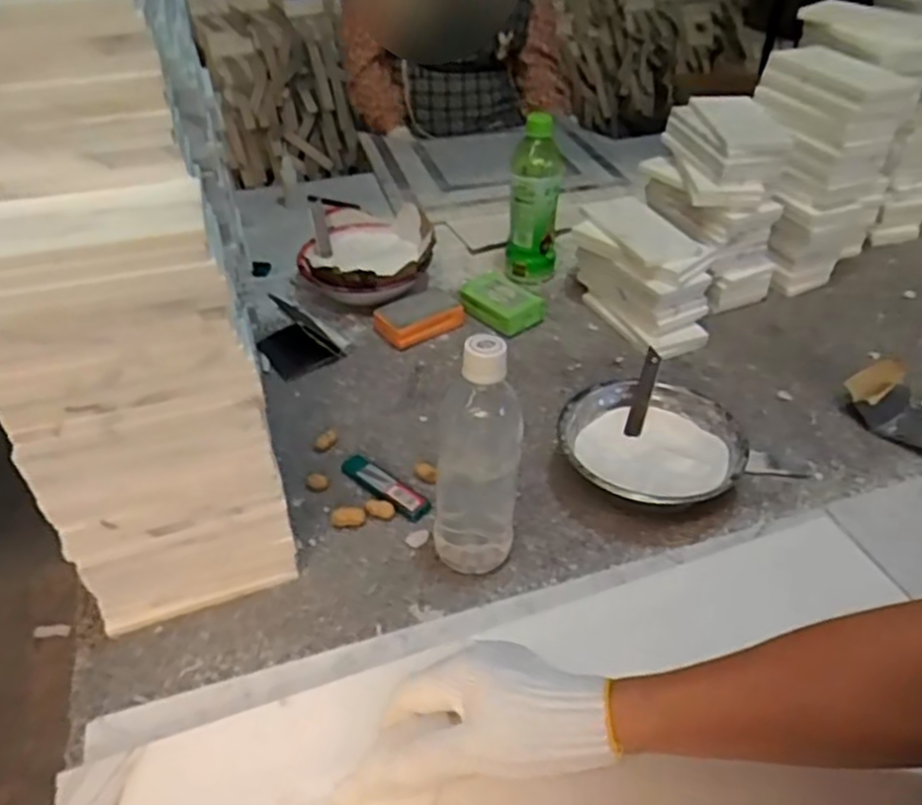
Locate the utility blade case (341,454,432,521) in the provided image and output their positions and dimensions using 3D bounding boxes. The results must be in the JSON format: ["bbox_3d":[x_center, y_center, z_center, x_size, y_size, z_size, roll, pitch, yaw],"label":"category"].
[{"bbox_3d":[-0.072,0.076,0.676,0.026,0.011,0.100,-34,50,-31],"label":"utility blade case"}]

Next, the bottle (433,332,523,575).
[{"bbox_3d":[0.014,0.042,0.563,0.068,0.197,0.057,1,37,1],"label":"bottle"}]

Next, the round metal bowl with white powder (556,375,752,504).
[{"bbox_3d":[0.173,0.044,0.678,0.160,0.046,0.154,-2,41,1],"label":"round metal bowl with white powder"}]

